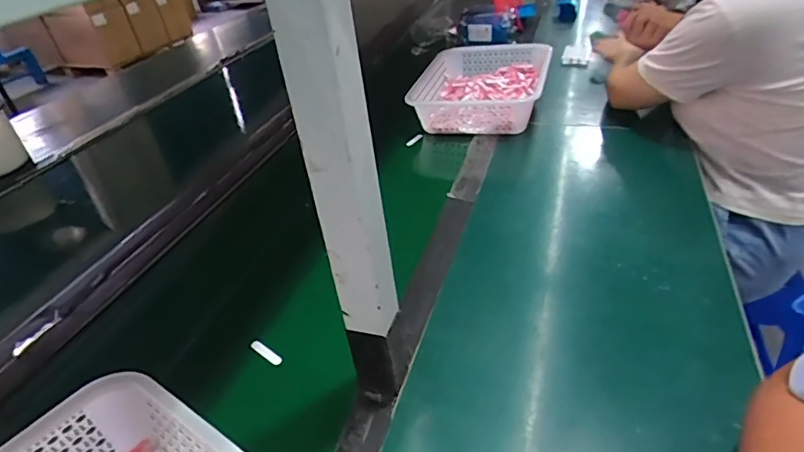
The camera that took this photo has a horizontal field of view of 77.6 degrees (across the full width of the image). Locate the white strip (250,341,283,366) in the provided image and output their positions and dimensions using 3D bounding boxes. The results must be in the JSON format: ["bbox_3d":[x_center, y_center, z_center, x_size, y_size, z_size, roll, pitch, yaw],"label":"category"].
[{"bbox_3d":[-0.161,0.151,0.593,0.050,0.004,0.012,23,71,32],"label":"white strip"}]

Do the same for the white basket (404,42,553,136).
[{"bbox_3d":[0.184,-0.306,1.125,0.265,0.093,0.358,3,36,14],"label":"white basket"}]

